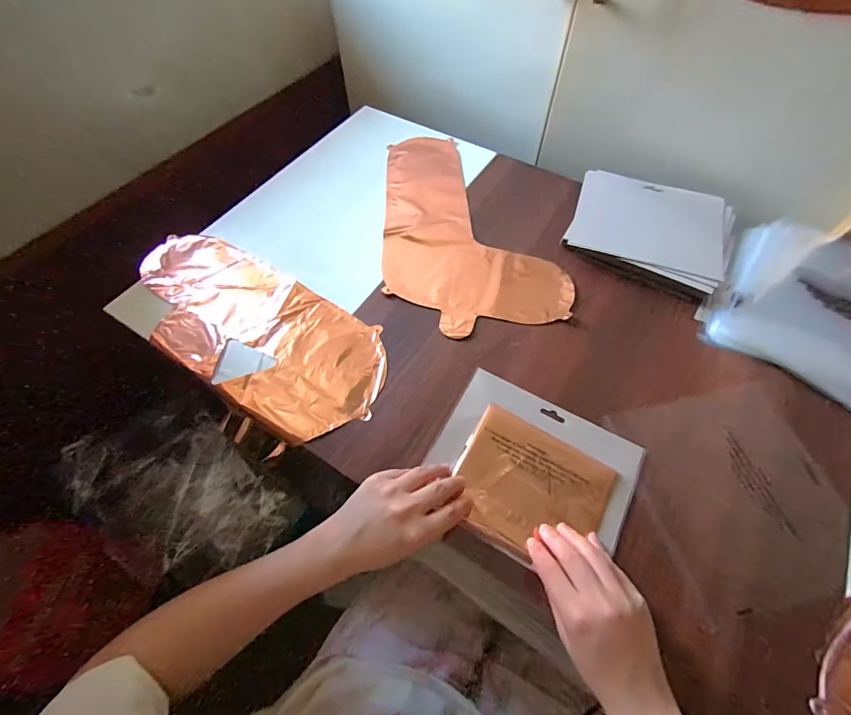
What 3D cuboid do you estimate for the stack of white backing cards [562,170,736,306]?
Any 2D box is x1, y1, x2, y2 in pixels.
[{"bbox_3d":[0.316,-0.182,0.561,0.206,0.029,0.174,25,64,14],"label":"stack of white backing cards"}]

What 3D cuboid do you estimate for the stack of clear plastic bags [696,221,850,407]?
[{"bbox_3d":[0.501,-0.056,0.485,0.254,0.036,0.244,34,66,18],"label":"stack of clear plastic bags"}]

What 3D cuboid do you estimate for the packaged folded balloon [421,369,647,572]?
[{"bbox_3d":[0.107,0.115,0.408,0.194,0.012,0.161,27,64,14],"label":"packaged folded balloon"}]

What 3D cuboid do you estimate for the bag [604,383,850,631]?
[{"bbox_3d":[0.312,0.133,0.399,0.181,0.009,0.200,-12,61,-2],"label":"bag"}]

